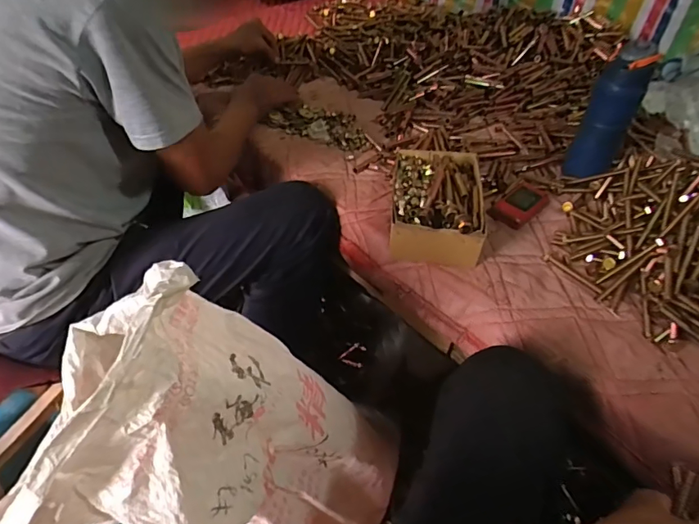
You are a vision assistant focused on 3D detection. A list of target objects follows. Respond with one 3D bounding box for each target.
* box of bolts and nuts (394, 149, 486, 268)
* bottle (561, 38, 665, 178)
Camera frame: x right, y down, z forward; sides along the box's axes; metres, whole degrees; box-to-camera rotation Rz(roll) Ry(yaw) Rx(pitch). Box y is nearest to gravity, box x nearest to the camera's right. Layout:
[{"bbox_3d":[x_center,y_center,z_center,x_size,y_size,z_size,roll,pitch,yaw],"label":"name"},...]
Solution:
[{"bbox_3d":[0.132,-0.093,0.719,0.131,0.084,0.194,6,46,1],"label":"box of bolts and nuts"},{"bbox_3d":[0.421,-0.240,0.761,0.074,0.220,0.072,26,50,19],"label":"bottle"}]

